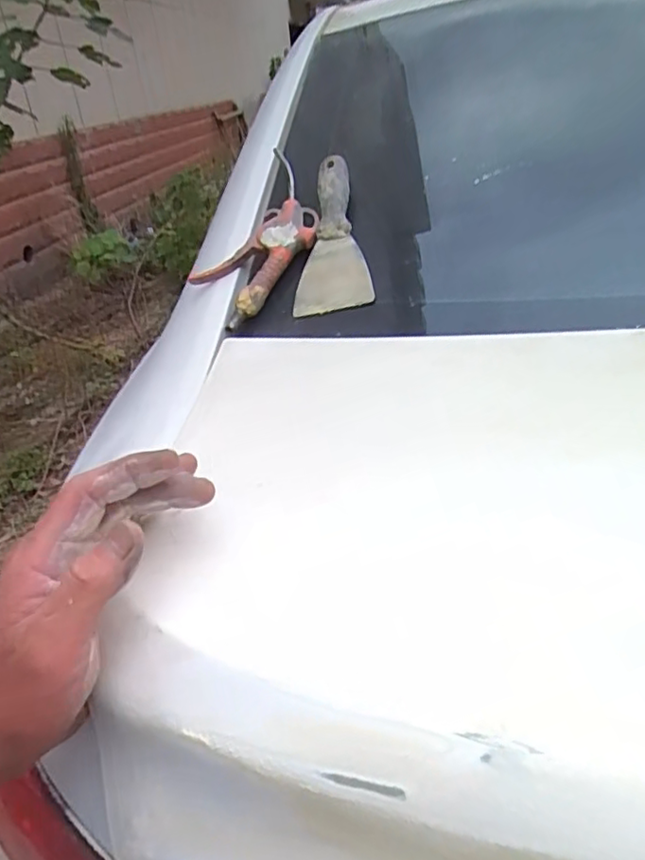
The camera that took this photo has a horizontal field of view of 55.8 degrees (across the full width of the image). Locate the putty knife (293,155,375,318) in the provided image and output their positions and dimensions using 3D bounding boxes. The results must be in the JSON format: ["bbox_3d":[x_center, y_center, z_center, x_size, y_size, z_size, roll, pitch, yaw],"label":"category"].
[{"bbox_3d":[0.008,-0.190,0.592,0.069,0.029,0.188,-4,63,5],"label":"putty knife"}]

